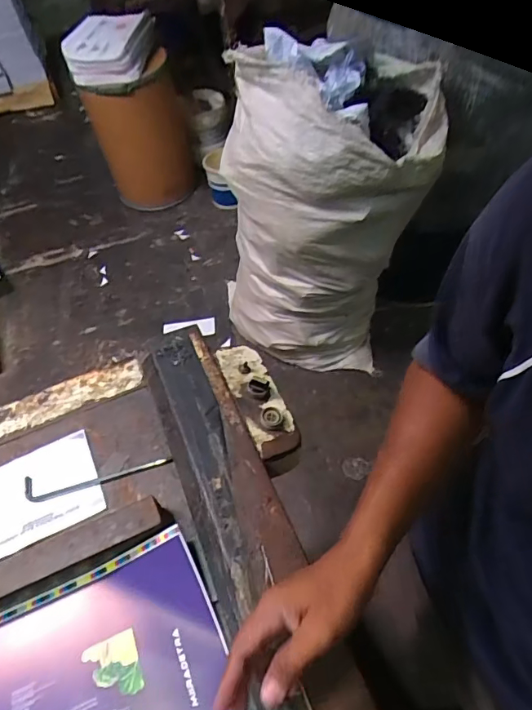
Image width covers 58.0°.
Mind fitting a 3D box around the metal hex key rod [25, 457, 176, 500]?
[{"bbox_3d":[-0.210,0.156,0.600,0.183,0.008,0.031,-7,55,-1],"label":"metal hex key rod"}]

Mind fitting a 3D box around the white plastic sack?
[{"bbox_3d":[0.141,-0.335,1.311,0.520,0.837,0.342,10,56,10],"label":"white plastic sack"}]

